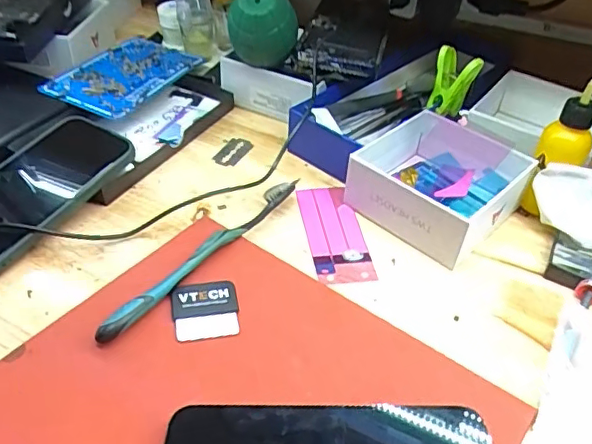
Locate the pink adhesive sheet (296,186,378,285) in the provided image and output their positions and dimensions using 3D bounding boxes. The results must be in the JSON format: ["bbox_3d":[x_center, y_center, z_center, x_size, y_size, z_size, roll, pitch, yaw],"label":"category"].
[{"bbox_3d":[0.028,0.008,0.421,0.040,0.007,0.103,-10,42,-4],"label":"pink adhesive sheet"}]

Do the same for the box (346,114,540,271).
[{"bbox_3d":[0.109,-0.031,0.428,0.105,0.047,0.102,33,49,29],"label":"box"}]

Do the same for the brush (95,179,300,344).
[{"bbox_3d":[-0.057,0.020,0.375,0.010,0.016,0.183,28,47,25],"label":"brush"}]

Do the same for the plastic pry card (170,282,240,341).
[{"bbox_3d":[-0.055,0.053,0.342,0.039,0.006,0.040,-7,43,-12],"label":"plastic pry card"}]

